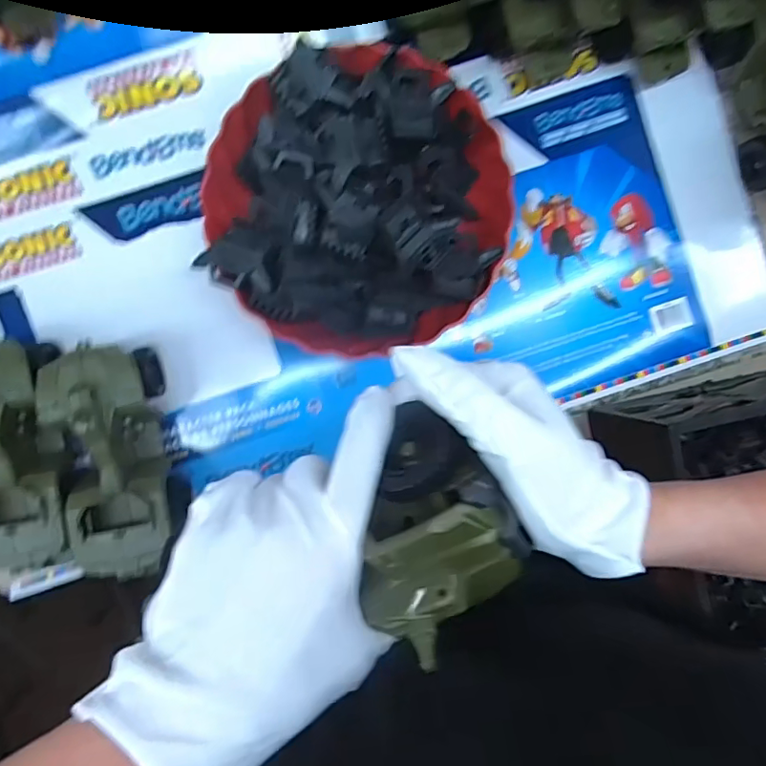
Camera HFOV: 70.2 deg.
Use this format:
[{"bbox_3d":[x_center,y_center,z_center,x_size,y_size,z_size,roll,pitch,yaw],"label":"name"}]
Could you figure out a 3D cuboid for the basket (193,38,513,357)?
[{"bbox_3d":[-0.019,-0.146,0.453,0.239,0.067,0.230,0,93,-2],"label":"basket"}]

